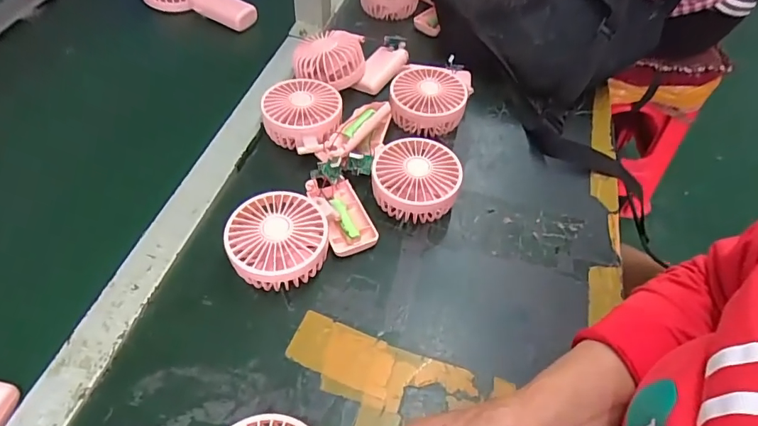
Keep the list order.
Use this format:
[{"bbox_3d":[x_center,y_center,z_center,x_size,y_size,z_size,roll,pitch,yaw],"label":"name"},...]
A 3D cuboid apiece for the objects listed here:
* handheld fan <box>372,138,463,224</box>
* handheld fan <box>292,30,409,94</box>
[{"bbox_3d":[0.037,-0.032,0.465,0.087,0.043,0.086,4,52,-1],"label":"handheld fan"},{"bbox_3d":[-0.033,-0.192,0.578,0.145,0.047,0.091,-1,52,-5],"label":"handheld fan"}]

